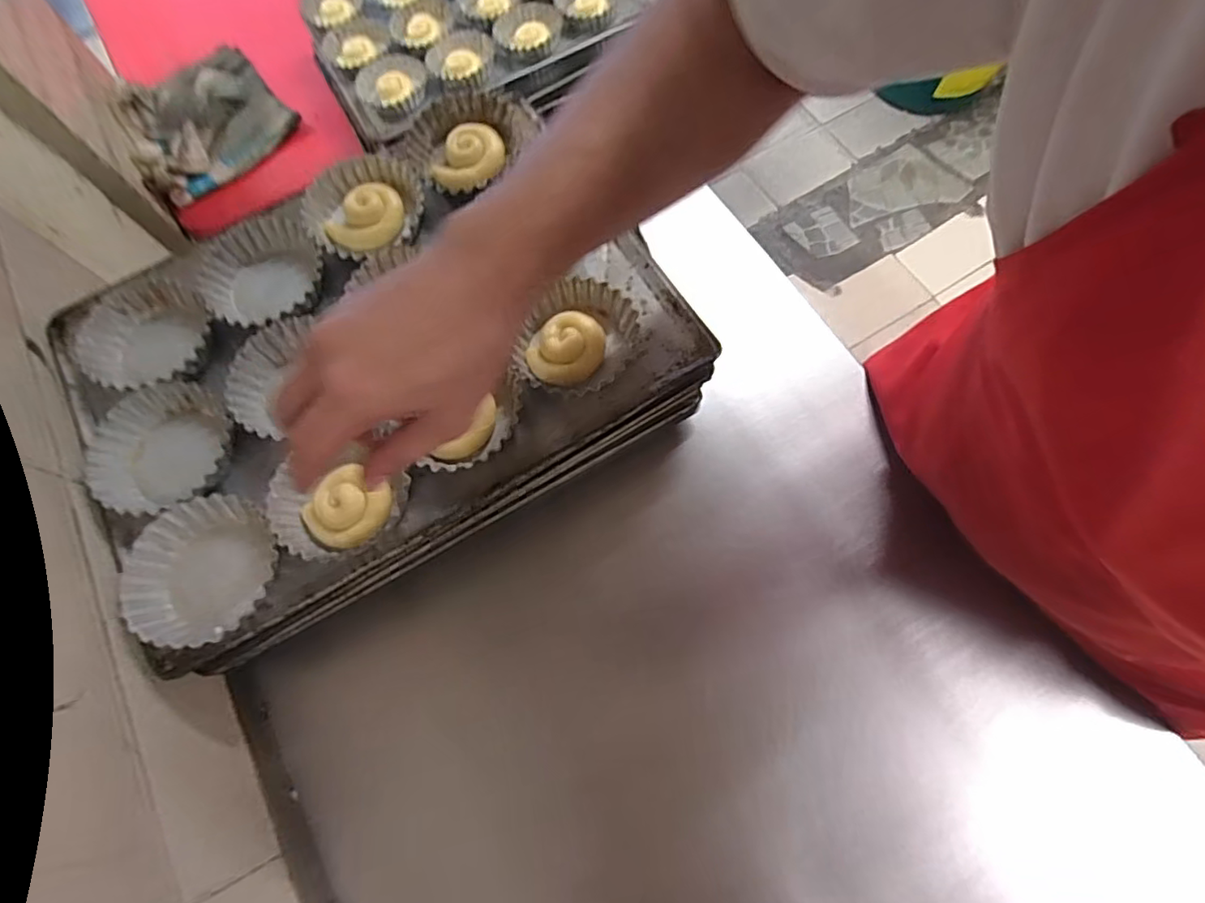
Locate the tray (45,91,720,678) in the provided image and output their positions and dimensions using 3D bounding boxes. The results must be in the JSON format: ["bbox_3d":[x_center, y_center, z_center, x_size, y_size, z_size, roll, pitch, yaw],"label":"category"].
[{"bbox_3d":[-0.180,-0.082,0.454,0.445,0.054,0.347,-30,73,-8],"label":"tray"}]

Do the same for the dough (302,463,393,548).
[{"bbox_3d":[-0.179,0.040,0.401,0.051,0.018,0.055,0,72,0],"label":"dough"}]

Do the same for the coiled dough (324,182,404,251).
[{"bbox_3d":[-0.202,-0.199,0.486,0.066,0.024,0.047,-25,72,-6],"label":"coiled dough"}]

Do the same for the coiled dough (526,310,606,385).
[{"bbox_3d":[-0.026,-0.078,0.433,0.047,0.018,0.058,36,76,13],"label":"coiled dough"}]

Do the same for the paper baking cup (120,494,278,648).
[{"bbox_3d":[-0.277,0.080,0.398,0.092,0.030,0.098,-1,71,2],"label":"paper baking cup"}]

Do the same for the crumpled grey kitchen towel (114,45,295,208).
[{"bbox_3d":[-0.627,-0.523,0.893,0.231,0.071,0.283,-38,74,-10],"label":"crumpled grey kitchen towel"}]

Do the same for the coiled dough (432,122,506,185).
[{"bbox_3d":[-0.116,-0.255,0.495,0.061,0.017,0.053,-12,71,-2],"label":"coiled dough"}]

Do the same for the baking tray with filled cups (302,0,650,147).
[{"bbox_3d":[-0.209,-0.670,0.862,0.452,0.050,0.343,-27,72,-7],"label":"baking tray with filled cups"}]

